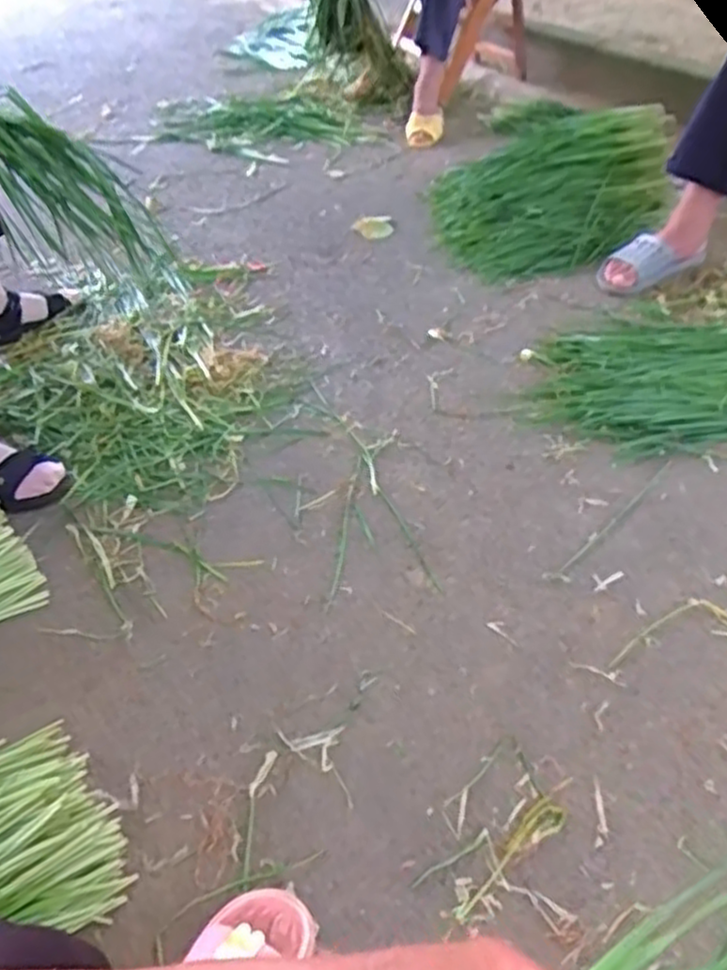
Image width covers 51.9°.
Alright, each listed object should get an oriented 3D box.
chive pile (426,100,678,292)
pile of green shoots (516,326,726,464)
[{"bbox_3d":[0.387,-0.645,1.572,0.499,0.165,0.458,-15,46,-11],"label":"chive pile"},{"bbox_3d":[0.528,-0.190,1.188,0.569,0.051,0.345,-8,45,-3],"label":"pile of green shoots"}]

